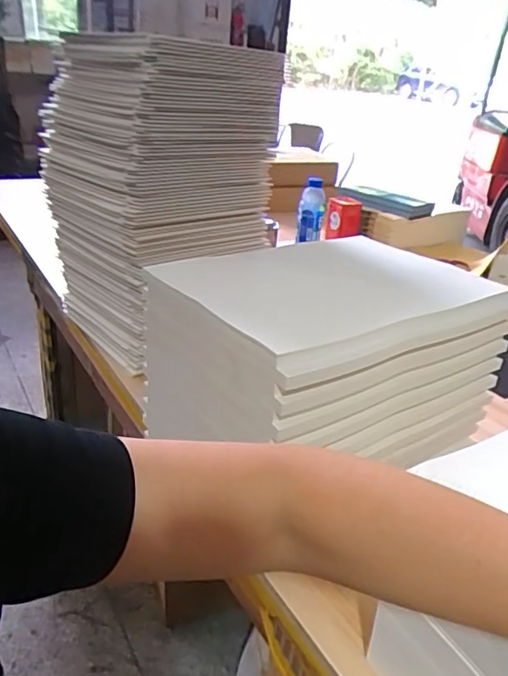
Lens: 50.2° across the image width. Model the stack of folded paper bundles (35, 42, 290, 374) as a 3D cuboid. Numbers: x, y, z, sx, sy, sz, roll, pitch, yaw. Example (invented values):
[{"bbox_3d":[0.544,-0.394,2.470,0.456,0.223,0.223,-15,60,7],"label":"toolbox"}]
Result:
[{"bbox_3d":[-0.165,-0.243,0.943,0.278,0.462,0.294,-19,36,-39],"label":"stack of folded paper bundles"}]

